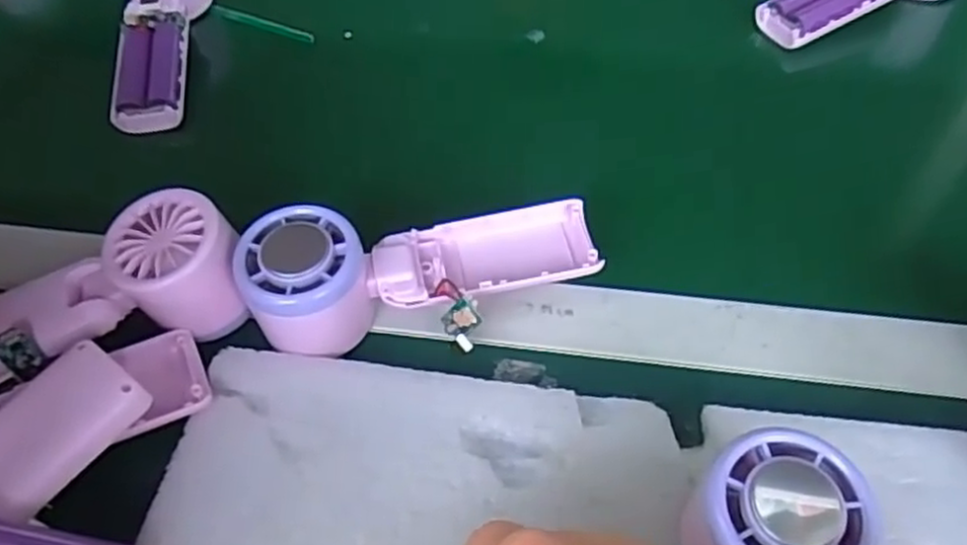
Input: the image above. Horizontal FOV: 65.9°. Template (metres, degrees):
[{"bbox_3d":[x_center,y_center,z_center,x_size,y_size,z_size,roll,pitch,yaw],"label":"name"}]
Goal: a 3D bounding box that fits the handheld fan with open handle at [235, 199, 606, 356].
[{"bbox_3d":[-0.025,-0.001,0.348,0.162,0.047,0.063,-11,54,-8],"label":"handheld fan with open handle"}]

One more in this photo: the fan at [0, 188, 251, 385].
[{"bbox_3d":[-0.189,0.019,0.351,0.165,0.050,0.057,-20,54,2],"label":"fan"}]

